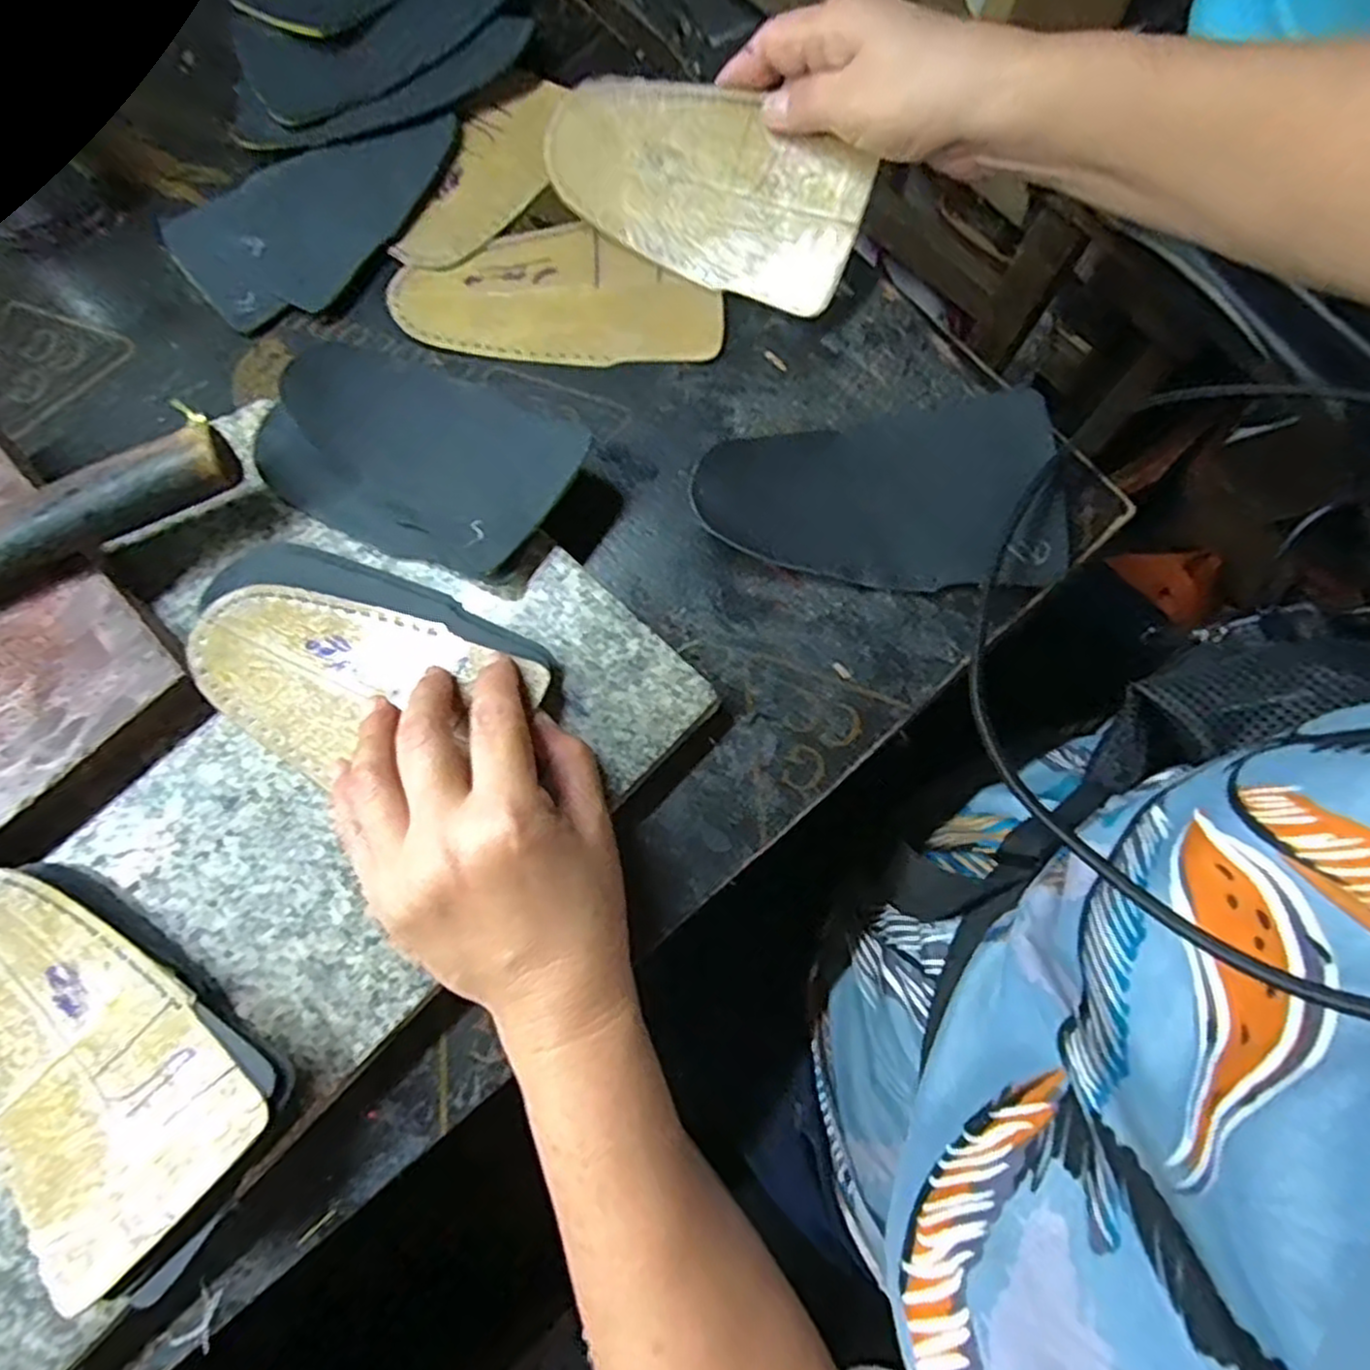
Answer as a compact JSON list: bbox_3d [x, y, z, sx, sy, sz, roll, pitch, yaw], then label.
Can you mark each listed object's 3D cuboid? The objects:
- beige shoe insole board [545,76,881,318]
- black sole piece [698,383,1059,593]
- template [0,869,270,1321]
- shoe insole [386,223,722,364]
[{"bbox_3d":[0.011,-0.244,0.369,0.155,0.011,0.077,30,108,5],"label":"beige shoe insole board"},{"bbox_3d":[0.088,-0.086,0.350,0.163,0.026,0.088,-3,76,1],"label":"black sole piece"},{"bbox_3d":[-0.221,0.130,0.271,0.080,0.010,0.146,-43,76,-10],"label":"template"},{"bbox_3d":[-0.065,-0.200,0.386,0.163,0.005,0.078,0,77,2],"label":"shoe insole"}]

